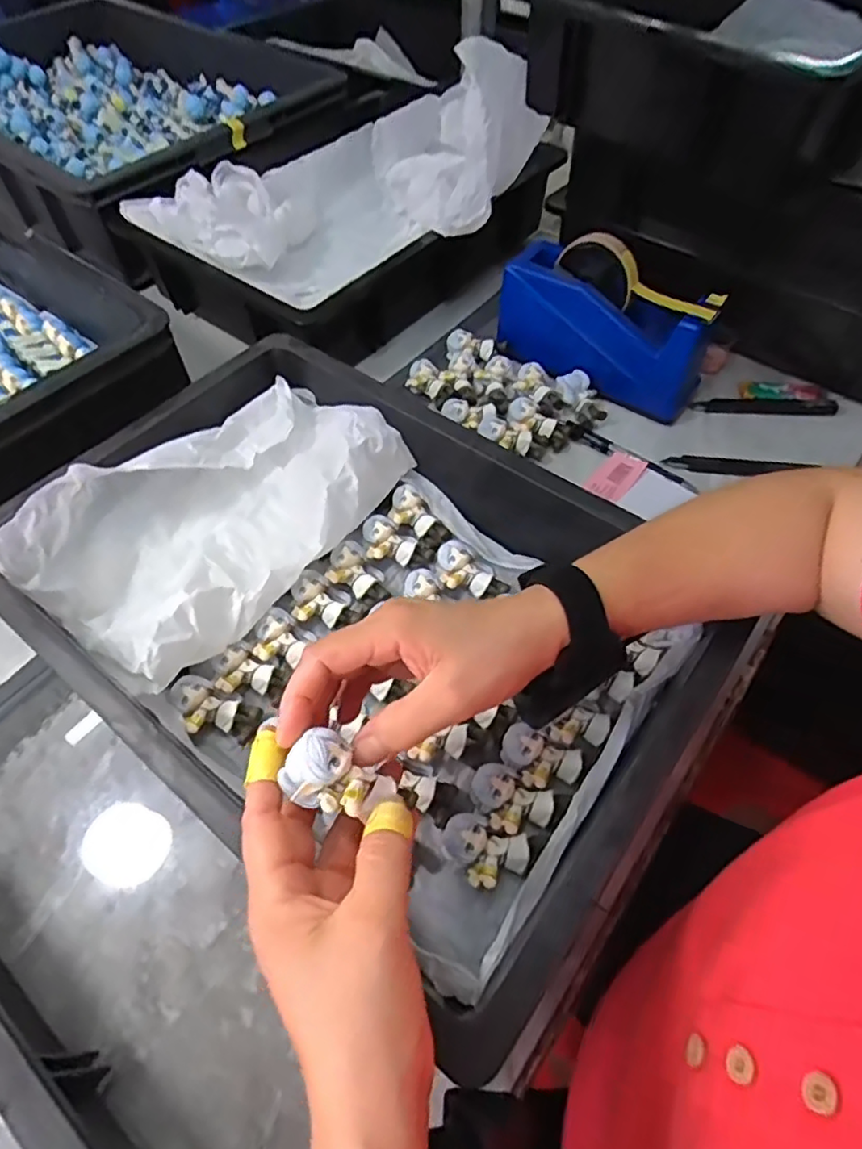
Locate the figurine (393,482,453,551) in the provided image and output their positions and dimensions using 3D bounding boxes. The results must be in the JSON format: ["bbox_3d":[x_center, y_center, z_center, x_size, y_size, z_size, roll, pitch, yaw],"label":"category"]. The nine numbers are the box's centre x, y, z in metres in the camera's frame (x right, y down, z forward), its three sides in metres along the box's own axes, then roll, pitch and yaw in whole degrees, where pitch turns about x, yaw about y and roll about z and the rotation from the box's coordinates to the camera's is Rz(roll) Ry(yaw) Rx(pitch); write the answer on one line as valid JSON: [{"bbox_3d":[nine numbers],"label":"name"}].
[{"bbox_3d":[-0.010,-0.048,0.507,0.034,0.021,0.062,-35,76,-21],"label":"figurine"}]

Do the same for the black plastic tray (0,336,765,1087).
[{"bbox_3d":[-0.057,0.020,0.429,0.444,0.090,0.306,33,62,21],"label":"black plastic tray"}]

